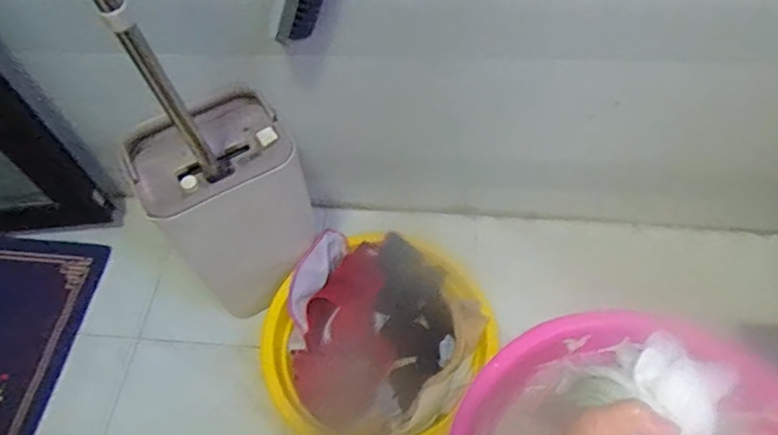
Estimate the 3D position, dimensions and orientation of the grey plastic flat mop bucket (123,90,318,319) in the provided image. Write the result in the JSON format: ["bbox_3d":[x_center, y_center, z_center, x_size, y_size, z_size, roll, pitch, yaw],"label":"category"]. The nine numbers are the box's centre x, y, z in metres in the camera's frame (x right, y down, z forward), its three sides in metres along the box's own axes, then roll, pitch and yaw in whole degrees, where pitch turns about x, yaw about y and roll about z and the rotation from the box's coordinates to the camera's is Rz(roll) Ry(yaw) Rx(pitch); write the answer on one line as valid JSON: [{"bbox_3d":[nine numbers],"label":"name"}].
[{"bbox_3d":[-0.240,0.004,0.907,0.219,0.378,0.161,-28,60,-14],"label":"grey plastic flat mop bucket"}]

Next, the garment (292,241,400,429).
[{"bbox_3d":[-0.061,0.181,0.878,0.152,0.059,0.275,14,59,13],"label":"garment"}]

